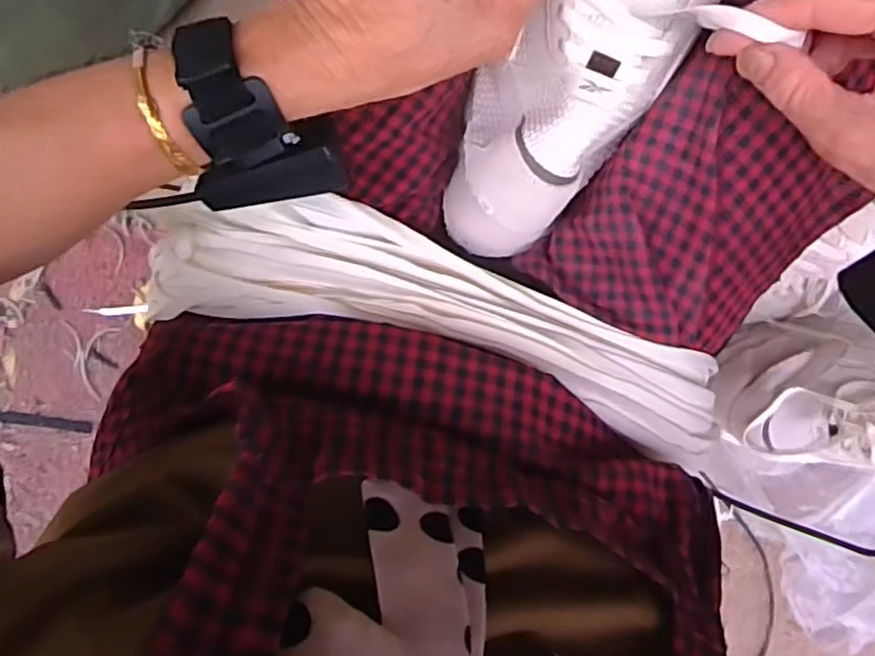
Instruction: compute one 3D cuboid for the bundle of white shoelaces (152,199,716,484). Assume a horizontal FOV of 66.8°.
[{"bbox_3d":[0.010,-0.007,0.367,0.340,0.062,0.098,15,86,-6],"label":"bundle of white shoelaces"}]

